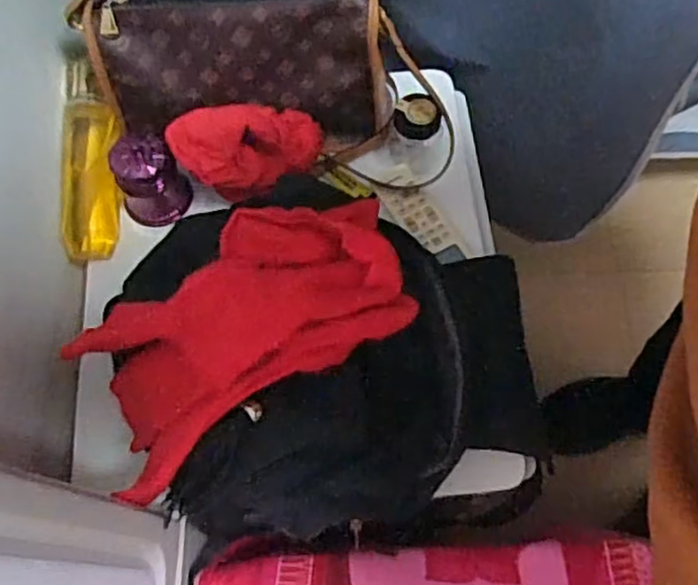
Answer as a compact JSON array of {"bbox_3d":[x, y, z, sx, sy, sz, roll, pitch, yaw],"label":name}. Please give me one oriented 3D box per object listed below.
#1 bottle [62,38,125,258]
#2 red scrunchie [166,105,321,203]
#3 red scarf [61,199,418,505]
[{"bbox_3d":[-0.254,-0.132,0.673,0.068,0.048,0.201,-4,86,0],"label":"bottle"},{"bbox_3d":[-0.094,-0.139,0.652,0.139,0.067,0.071,-20,67,-7],"label":"red scrunchie"},{"bbox_3d":[-0.074,0.021,0.497,0.243,0.097,0.118,-32,69,-12],"label":"red scarf"}]

